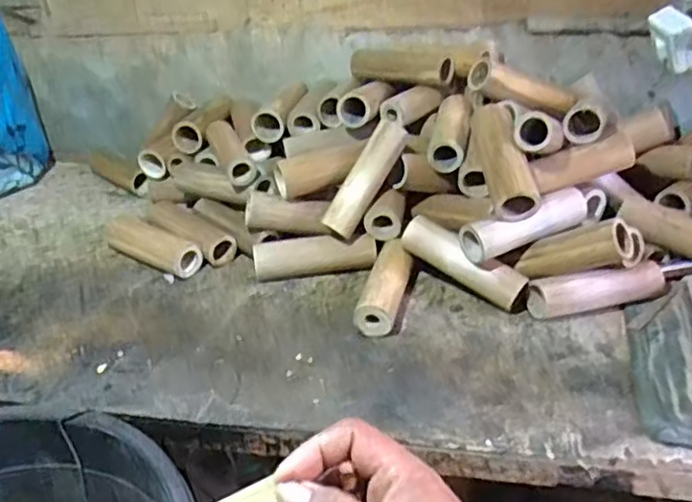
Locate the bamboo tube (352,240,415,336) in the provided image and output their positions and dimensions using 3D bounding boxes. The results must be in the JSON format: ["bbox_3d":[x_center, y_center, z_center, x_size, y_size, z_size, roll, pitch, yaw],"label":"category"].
[{"bbox_3d":[0.056,0.049,0.902,0.055,0.051,0.171,4,32,14],"label":"bamboo tube"}]

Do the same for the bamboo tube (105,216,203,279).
[{"bbox_3d":[-0.317,-0.014,1.033,0.206,0.058,0.060,19,38,33],"label":"bamboo tube"}]

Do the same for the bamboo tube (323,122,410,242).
[{"bbox_3d":[0.027,-0.108,0.956,0.042,0.182,0.047,28,4,-44],"label":"bamboo tube"}]

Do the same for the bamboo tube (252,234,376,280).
[{"bbox_3d":[-0.045,0.010,0.968,0.178,0.053,0.042,-6,31,-2],"label":"bamboo tube"}]

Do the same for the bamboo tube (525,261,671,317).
[{"bbox_3d":[0.338,0.049,0.865,0.187,0.049,0.042,-10,31,-9],"label":"bamboo tube"}]

